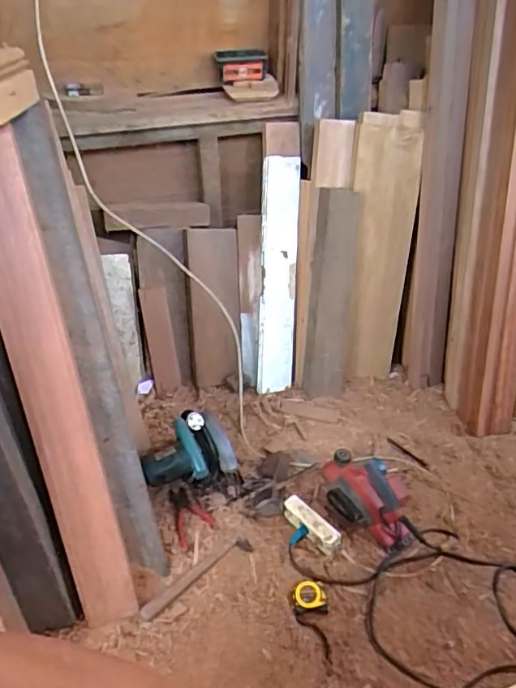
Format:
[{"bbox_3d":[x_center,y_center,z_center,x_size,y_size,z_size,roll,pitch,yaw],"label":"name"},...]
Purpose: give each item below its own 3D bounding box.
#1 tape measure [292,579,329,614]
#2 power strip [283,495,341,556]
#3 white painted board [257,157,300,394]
[{"bbox_3d":[0.109,0.538,1.152,0.075,0.034,0.063,-1,39,-2],"label":"tape measure"},{"bbox_3d":[0.122,0.413,1.257,0.051,0.041,0.157,-30,48,-32],"label":"power strip"},{"bbox_3d":[0.059,-0.196,1.619,0.110,0.687,0.053,1,9,-5],"label":"white painted board"}]

